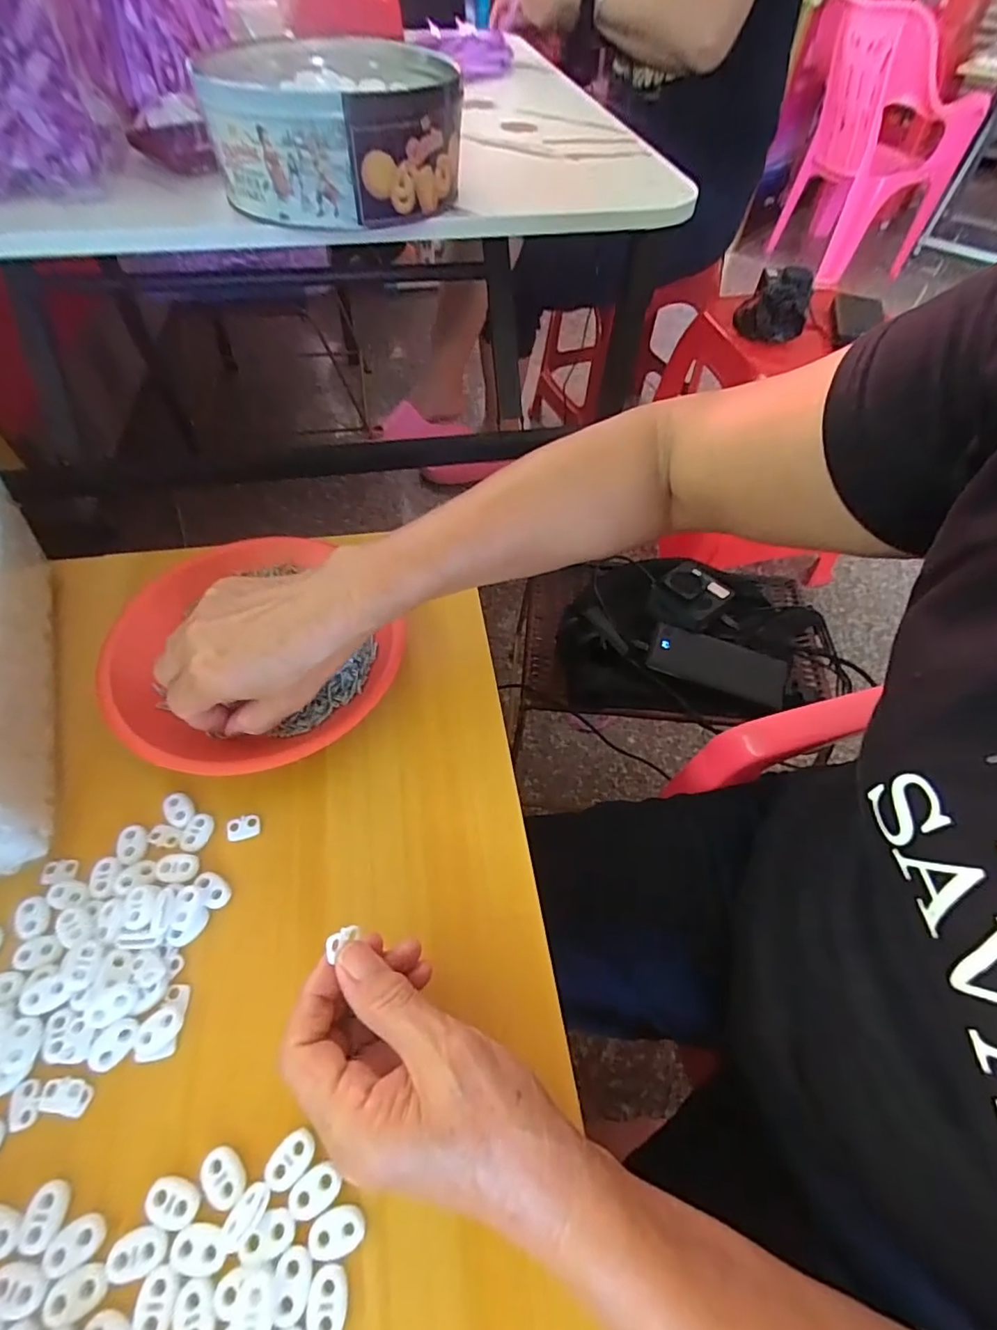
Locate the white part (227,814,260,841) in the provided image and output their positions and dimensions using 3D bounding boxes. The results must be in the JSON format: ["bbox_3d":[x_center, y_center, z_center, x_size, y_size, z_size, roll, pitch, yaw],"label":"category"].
[{"bbox_3d":[-0.152,0.098,0.333,0.018,0.004,0.014,-13,56,-12],"label":"white part"}]

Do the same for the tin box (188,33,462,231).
[{"bbox_3d":[-0.125,-0.431,0.450,0.180,0.075,0.190,-1,55,-4],"label":"tin box"}]

